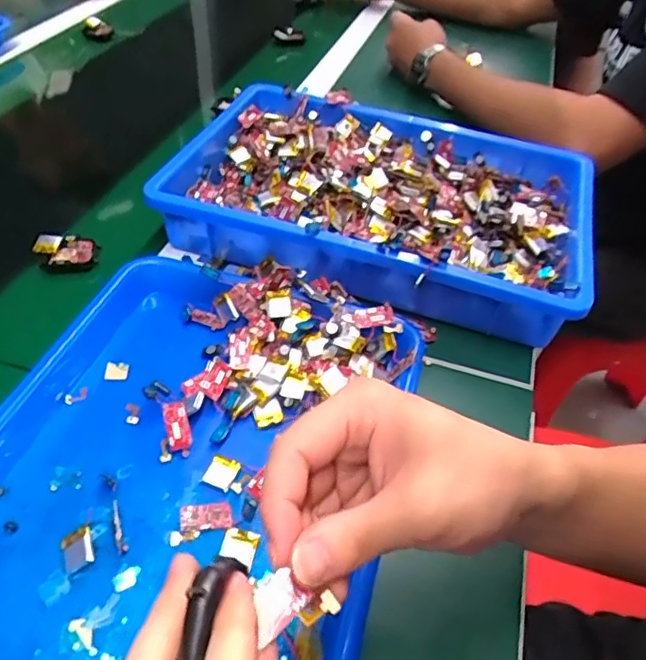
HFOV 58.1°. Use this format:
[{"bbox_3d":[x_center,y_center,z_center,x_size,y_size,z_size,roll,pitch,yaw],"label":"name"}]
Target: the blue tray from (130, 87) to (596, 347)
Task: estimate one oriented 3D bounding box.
[{"bbox_3d":[0.052,-0.128,0.562,0.377,0.057,0.251,14,46,8],"label":"blue tray"}]

